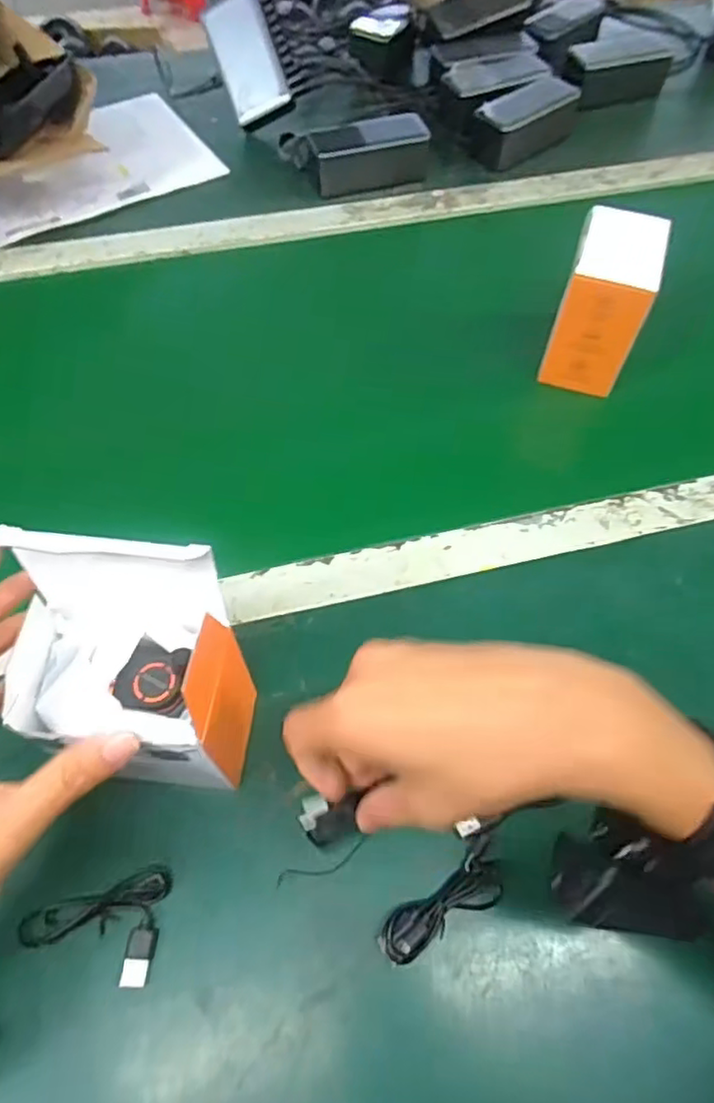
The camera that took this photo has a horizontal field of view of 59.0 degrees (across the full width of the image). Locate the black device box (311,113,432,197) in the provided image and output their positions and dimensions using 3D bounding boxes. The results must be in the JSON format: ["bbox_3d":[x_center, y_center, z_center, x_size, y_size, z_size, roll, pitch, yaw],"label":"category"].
[{"bbox_3d":[0.016,-0.449,0.719,0.131,0.053,0.060,-19,61,-11],"label":"black device box"}]

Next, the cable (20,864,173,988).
[{"bbox_3d":[-0.144,0.202,0.350,0.071,0.011,0.056,7,59,5],"label":"cable"}]

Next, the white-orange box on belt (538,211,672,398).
[{"bbox_3d":[0.213,-0.215,0.548,0.066,0.101,0.103,17,61,10],"label":"white-orange box on belt"}]

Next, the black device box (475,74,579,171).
[{"bbox_3d":[0.201,-0.509,0.754,0.139,0.053,0.065,-36,65,-19],"label":"black device box"}]

